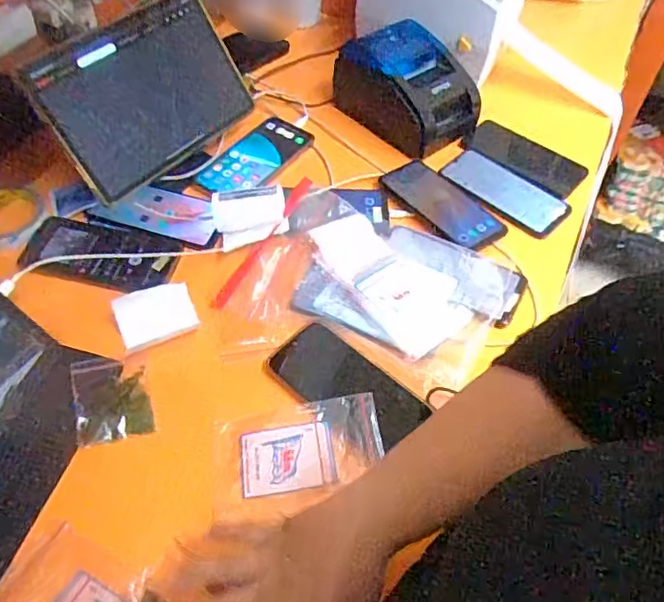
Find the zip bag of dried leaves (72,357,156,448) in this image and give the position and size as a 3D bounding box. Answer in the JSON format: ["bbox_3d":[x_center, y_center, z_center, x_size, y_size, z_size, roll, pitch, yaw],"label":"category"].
[{"bbox_3d":[-0.214,0.094,0.569,0.067,0.016,0.087,-13,55,-12],"label":"zip bag of dried leaves"}]

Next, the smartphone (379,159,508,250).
[{"bbox_3d":[0.141,-0.124,0.731,0.076,0.012,0.167,-33,61,-24],"label":"smartphone"}]

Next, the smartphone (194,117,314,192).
[{"bbox_3d":[-0.100,-0.191,0.777,0.085,0.008,0.166,31,58,19],"label":"smartphone"}]

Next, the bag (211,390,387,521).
[{"bbox_3d":[-0.032,0.140,0.535,0.154,0.009,0.097,-11,56,0],"label":"bag"}]

